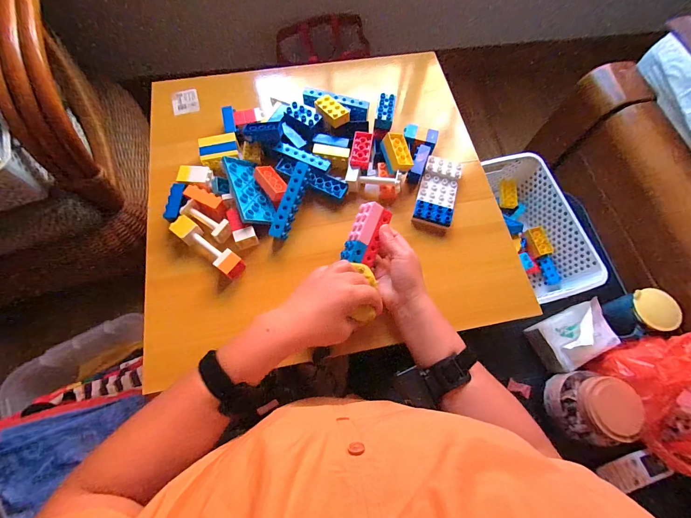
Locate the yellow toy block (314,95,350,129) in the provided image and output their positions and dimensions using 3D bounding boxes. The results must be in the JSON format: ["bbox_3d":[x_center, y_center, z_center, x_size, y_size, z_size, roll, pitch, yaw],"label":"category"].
[{"bbox_3d":[-0.023,-0.265,0.566,0.038,0.017,0.067,-33,74,-14],"label":"yellow toy block"}]

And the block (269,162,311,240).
[{"bbox_3d":[-0.087,-0.094,0.510,0.026,0.020,0.126,19,82,5],"label":"block"}]

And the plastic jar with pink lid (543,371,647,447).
[{"bbox_3d":[0.423,0.253,0.541,0.097,0.098,0.114,-11,69,-7],"label":"plastic jar with pink lid"}]

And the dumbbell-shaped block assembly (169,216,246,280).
[{"bbox_3d":[-0.214,-0.018,0.497,0.133,0.031,0.033,35,71,11],"label":"dumbbell-shaped block assembly"}]

